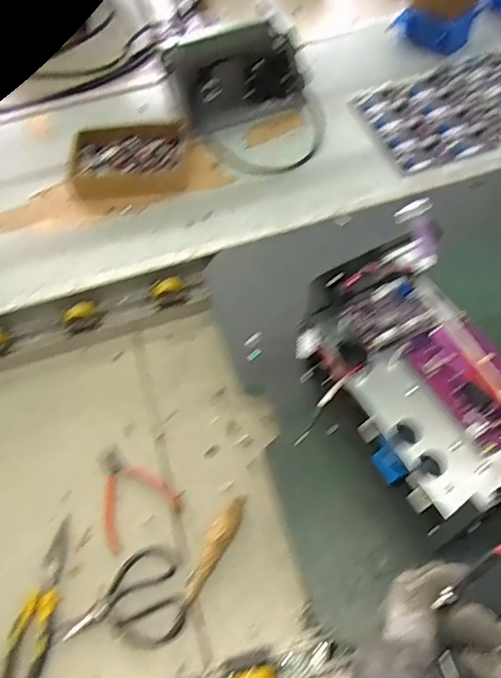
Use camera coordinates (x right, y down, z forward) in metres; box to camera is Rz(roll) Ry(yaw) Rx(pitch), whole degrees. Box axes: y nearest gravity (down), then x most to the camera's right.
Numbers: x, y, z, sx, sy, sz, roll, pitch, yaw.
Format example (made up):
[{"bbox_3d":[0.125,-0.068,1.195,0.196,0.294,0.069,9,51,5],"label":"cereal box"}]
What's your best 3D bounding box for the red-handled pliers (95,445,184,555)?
[{"bbox_3d":[-0.171,0.206,0.729,0.105,0.012,0.135,-29,59,-14],"label":"red-handled pliers"}]

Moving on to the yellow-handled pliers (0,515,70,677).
[{"bbox_3d":[-0.264,0.327,0.661,0.046,0.013,0.193,1,57,6],"label":"yellow-handled pliers"}]

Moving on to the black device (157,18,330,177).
[{"bbox_3d":[0.004,-0.433,0.951,0.254,0.144,0.244,-19,57,-7],"label":"black device"}]

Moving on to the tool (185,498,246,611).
[{"bbox_3d":[-0.047,0.266,0.670,0.031,0.022,0.142,22,61,19],"label":"tool"}]

